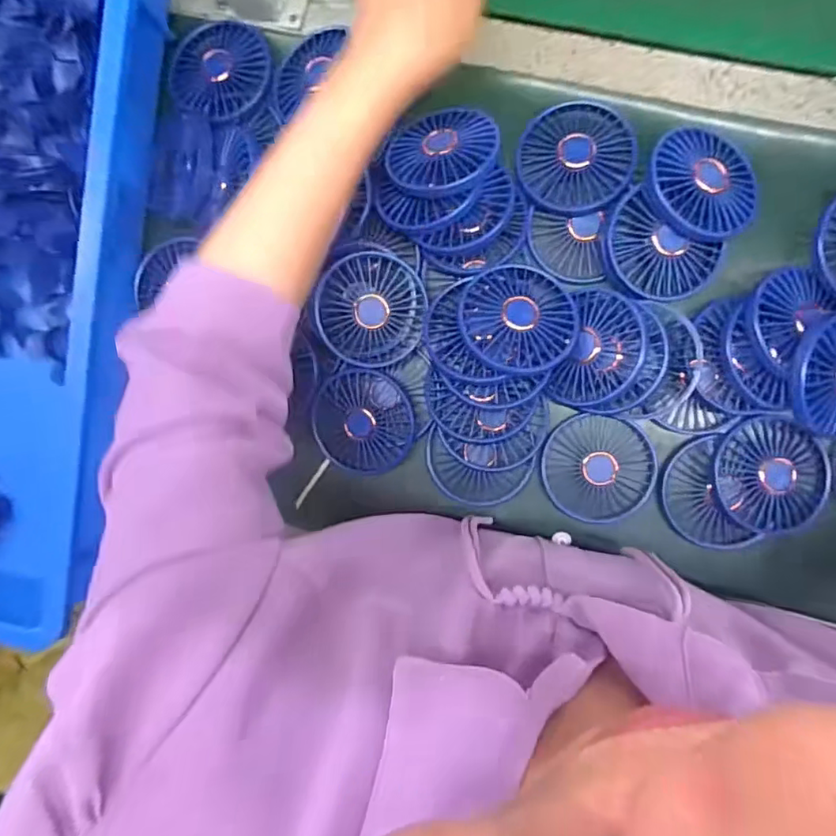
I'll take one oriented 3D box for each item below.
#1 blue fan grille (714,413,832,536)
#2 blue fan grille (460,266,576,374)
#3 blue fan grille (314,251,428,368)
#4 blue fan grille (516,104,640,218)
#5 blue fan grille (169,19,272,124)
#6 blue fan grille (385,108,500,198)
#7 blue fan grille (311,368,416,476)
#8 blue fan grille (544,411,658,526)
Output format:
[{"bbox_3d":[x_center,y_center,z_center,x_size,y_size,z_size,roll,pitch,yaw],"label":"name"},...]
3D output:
[{"bbox_3d":[0.266,0.043,0.411,0.084,0.024,0.081,0,91,7],"label":"blue fan grille"},{"bbox_3d":[0.076,-0.074,0.407,0.086,0.015,0.083,0,74,-2],"label":"blue fan grille"},{"bbox_3d":[-0.036,-0.083,0.432,0.084,0.016,0.087,-7,109,-5],"label":"blue fan grille"},{"bbox_3d":[0.120,-0.198,0.421,0.084,0.010,0.083,0,91,7],"label":"blue fan grille"},{"bbox_3d":[-0.165,-0.290,0.461,0.090,0.020,0.085,43,84,4],"label":"blue fan grille"},{"bbox_3d":[0.018,-0.207,0.420,0.084,0.011,0.080,-4,71,12],"label":"blue fan grille"},{"bbox_3d":[-0.046,0.004,0.457,0.083,0.020,0.084,0,91,7],"label":"blue fan grille"},{"bbox_3d":[0.145,0.041,0.440,0.085,0.014,0.084,0,91,7],"label":"blue fan grille"}]

